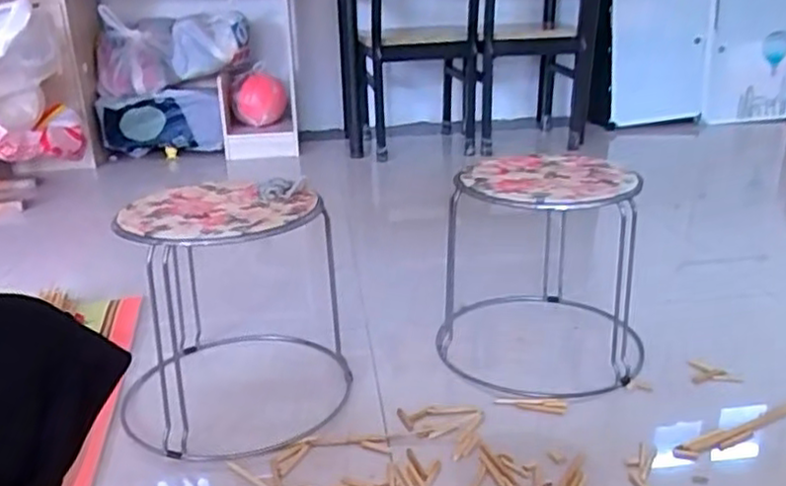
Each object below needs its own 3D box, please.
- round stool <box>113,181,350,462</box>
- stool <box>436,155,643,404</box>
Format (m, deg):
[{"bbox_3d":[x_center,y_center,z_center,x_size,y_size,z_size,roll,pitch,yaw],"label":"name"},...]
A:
[{"bbox_3d":[-0.244,0.090,1.033,0.306,0.320,0.325,-8,23,-15],"label":"round stool"},{"bbox_3d":[0.265,0.024,1.156,0.358,0.309,0.376,1,22,8],"label":"stool"}]

